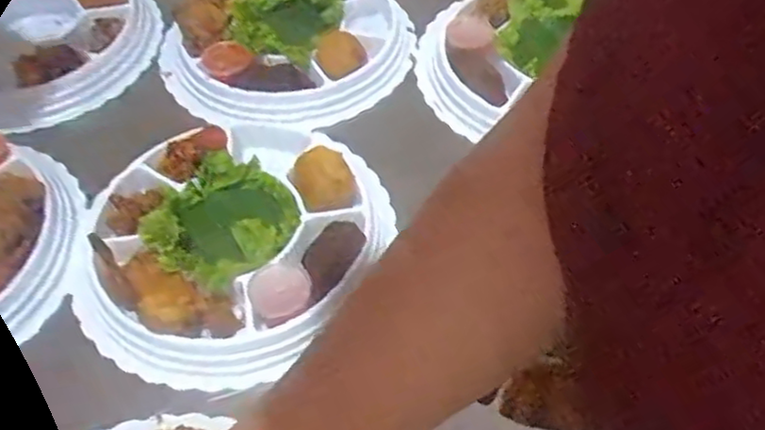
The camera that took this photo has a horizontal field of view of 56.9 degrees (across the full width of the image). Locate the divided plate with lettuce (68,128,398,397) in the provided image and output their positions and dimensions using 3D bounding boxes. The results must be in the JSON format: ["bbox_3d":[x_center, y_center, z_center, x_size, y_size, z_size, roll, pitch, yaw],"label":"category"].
[{"bbox_3d":[-0.116,0.006,0.508,0.204,0.062,0.224,0,51,0],"label":"divided plate with lettuce"}]

